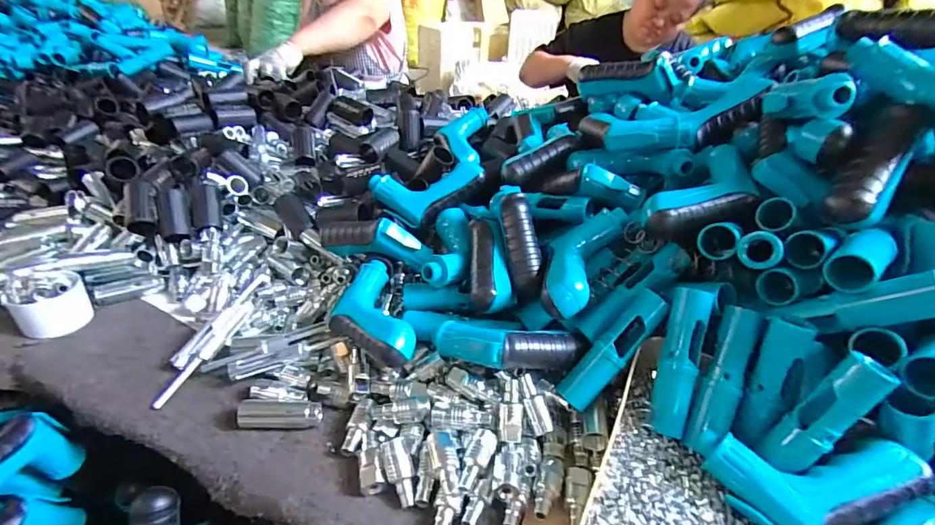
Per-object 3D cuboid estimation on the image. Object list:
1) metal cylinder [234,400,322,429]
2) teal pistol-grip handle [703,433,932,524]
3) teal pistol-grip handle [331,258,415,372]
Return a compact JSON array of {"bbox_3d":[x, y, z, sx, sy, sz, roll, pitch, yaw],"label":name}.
[{"bbox_3d":[-0.172,0.138,0.419,0.069,0.025,0.024,0,34,-5],"label":"metal cylinder"},{"bbox_3d":[0.238,0.147,0.317,0.120,0.044,0.072,-8,35,-17],"label":"teal pistol-grip handle"},{"bbox_3d":[-0.099,0.053,0.453,0.066,0.034,0.136,-11,36,-21],"label":"teal pistol-grip handle"}]

